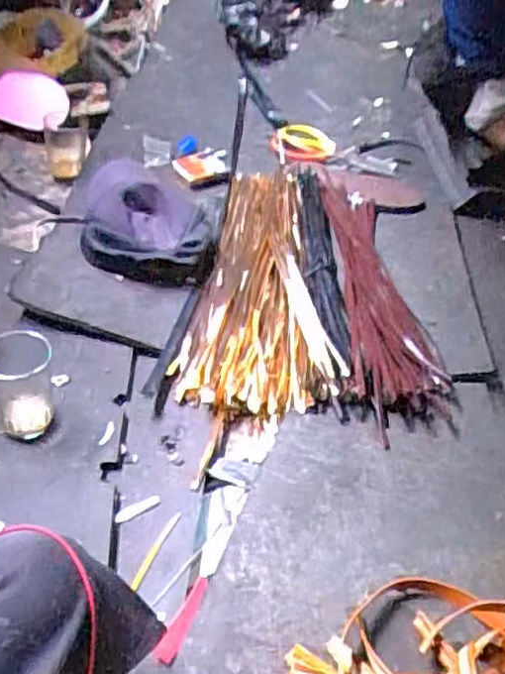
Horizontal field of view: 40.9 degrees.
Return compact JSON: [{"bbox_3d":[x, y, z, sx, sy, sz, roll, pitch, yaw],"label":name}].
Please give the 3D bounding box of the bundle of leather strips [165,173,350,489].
[{"bbox_3d":[-0.008,-0.076,0.910,0.207,0.043,0.578,-1,47,-6],"label":"bundle of leather strips"}]

